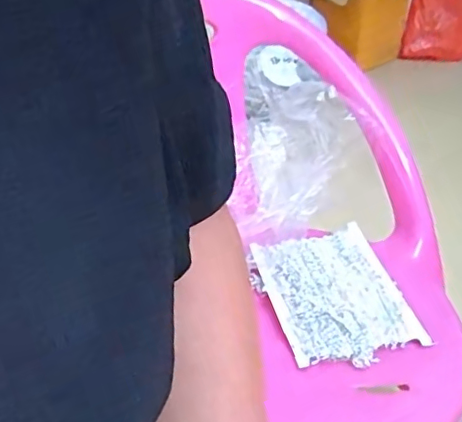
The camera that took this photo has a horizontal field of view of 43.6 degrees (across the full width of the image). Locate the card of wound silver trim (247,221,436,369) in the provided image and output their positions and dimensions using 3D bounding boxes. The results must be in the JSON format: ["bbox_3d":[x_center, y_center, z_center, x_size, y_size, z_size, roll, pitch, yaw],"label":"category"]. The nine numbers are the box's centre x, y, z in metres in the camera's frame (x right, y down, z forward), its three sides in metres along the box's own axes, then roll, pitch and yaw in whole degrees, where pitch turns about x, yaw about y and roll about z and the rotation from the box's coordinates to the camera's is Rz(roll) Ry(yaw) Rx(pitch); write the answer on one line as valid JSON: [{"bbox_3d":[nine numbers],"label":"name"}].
[{"bbox_3d":[0.115,0.091,0.676,0.152,0.016,0.201,-6,36,-13],"label":"card of wound silver trim"}]

